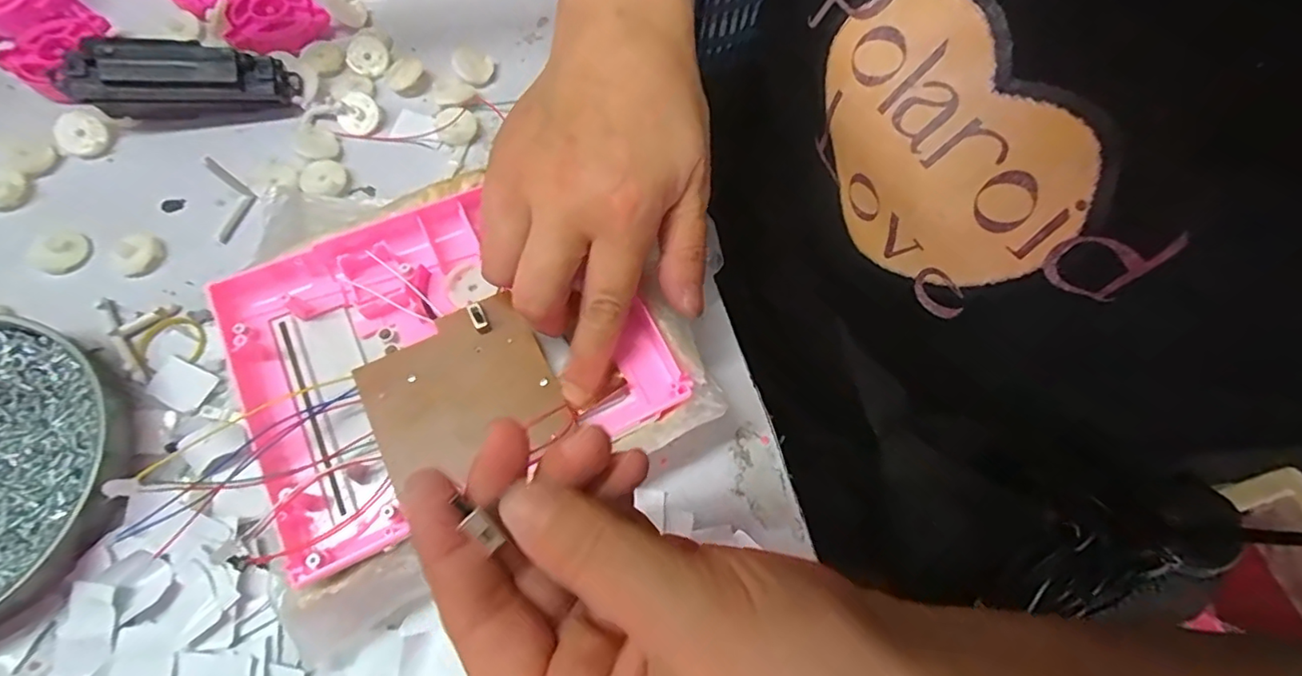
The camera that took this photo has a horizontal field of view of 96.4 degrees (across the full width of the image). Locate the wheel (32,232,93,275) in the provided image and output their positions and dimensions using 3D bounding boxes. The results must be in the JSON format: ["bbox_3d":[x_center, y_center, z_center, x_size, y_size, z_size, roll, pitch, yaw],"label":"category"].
[{"bbox_3d":[-0.295,-0.043,0.291,0.023,0.006,0.024,25,69,7],"label":"wheel"}]

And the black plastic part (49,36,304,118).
[{"bbox_3d":[-0.249,-0.137,0.310,0.101,0.041,0.022,-9,69,-6],"label":"black plastic part"}]

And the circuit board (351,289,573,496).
[{"bbox_3d":[-0.078,0.022,0.239,0.073,0.006,0.065,-26,72,-12],"label":"circuit board"}]

